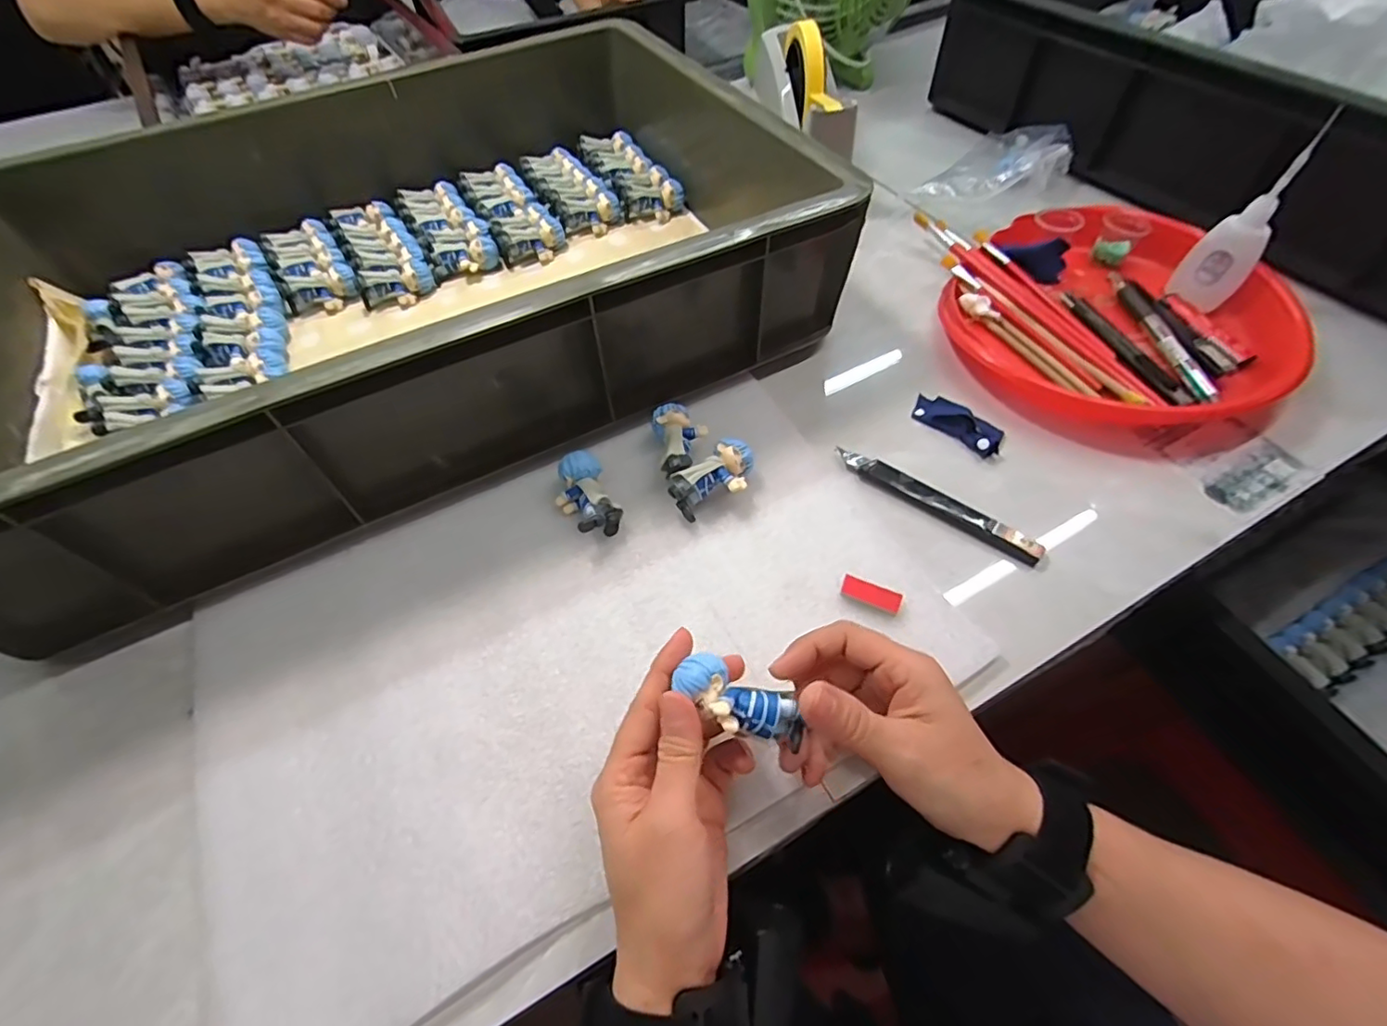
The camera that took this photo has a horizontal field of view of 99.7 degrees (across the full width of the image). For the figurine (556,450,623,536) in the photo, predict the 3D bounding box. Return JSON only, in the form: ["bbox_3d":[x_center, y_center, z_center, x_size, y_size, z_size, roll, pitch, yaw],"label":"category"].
[{"bbox_3d":[-0.071,-0.012,0.383,0.033,0.022,0.057,-23,58,-12],"label":"figurine"}]

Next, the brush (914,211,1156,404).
[{"bbox_3d":[0.265,-0.175,0.478,0.014,0.010,0.255,-24,59,-13],"label":"brush"}]

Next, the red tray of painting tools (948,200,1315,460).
[{"bbox_3d":[0.328,-0.157,0.451,0.235,0.038,0.242,-21,58,-11],"label":"red tray of painting tools"}]

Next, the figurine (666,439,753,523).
[{"bbox_3d":[0.015,-0.021,0.387,0.033,0.028,0.059,39,66,24],"label":"figurine"}]

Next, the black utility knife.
[{"bbox_3d":[0.158,-0.008,0.383,0.138,0.010,0.018,33,64,22],"label":"black utility knife"}]

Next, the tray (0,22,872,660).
[{"bbox_3d":[-0.236,-0.222,0.472,0.597,0.136,0.453,-25,59,-13],"label":"tray"}]

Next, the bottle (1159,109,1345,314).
[{"bbox_3d":[0.414,-0.214,0.438,0.045,0.104,0.041,36,64,23],"label":"bottle"}]

